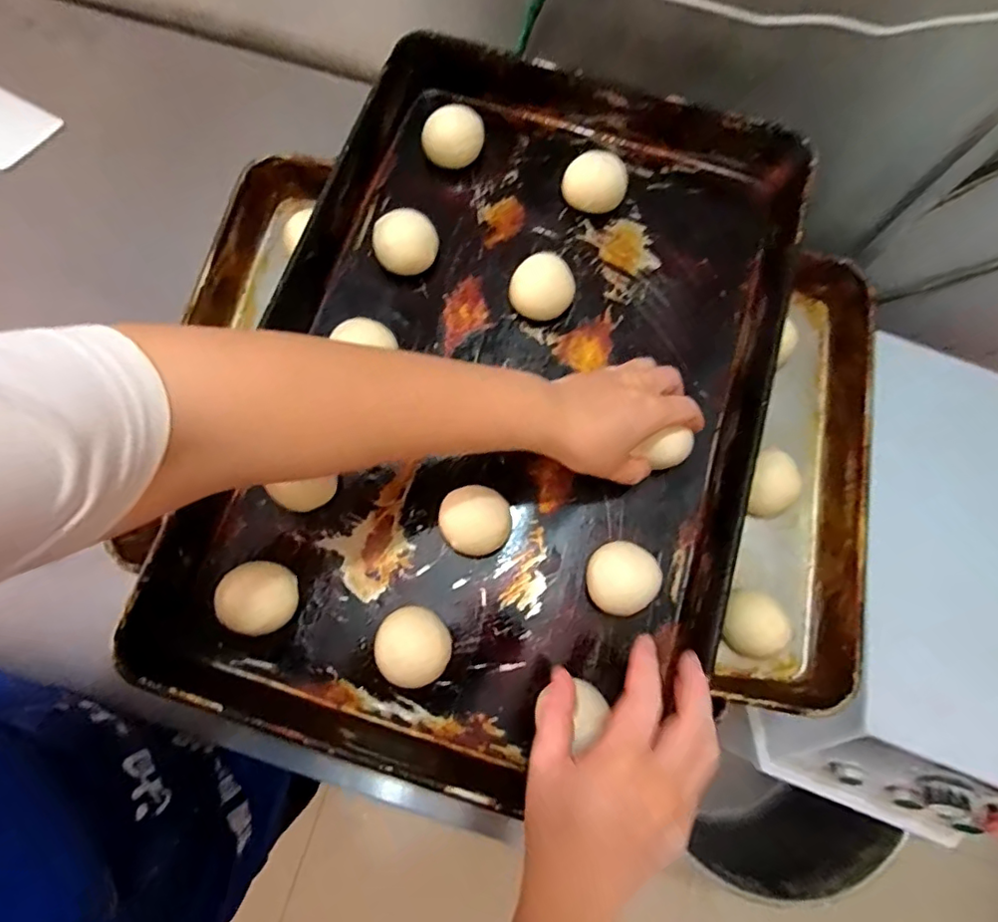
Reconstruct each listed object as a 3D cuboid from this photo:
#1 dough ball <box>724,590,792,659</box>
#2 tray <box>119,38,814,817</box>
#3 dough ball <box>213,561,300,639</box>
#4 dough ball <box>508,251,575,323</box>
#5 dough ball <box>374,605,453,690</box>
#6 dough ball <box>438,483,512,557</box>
[{"bbox_3d":[0.209,0.136,0.469,0.050,0.035,0.050,0,75,-2],"label":"dough ball"},{"bbox_3d":[0.005,-0.068,0.474,0.419,0.062,0.595,17,75,3],"label":"tray"},{"bbox_3d":[-0.178,0.100,0.419,0.051,0.033,0.052,0,75,-2],"label":"dough ball"},{"bbox_3d":[0.038,-0.152,0.496,0.054,0.028,0.050,14,75,2],"label":"dough ball"},{"bbox_3d":[-0.062,0.136,0.416,0.050,0.034,0.054,0,75,-2],"label":"dough ball"},{"bbox_3d":[-0.019,0.046,0.440,0.052,0.038,0.053,0,75,-2],"label":"dough ball"}]

